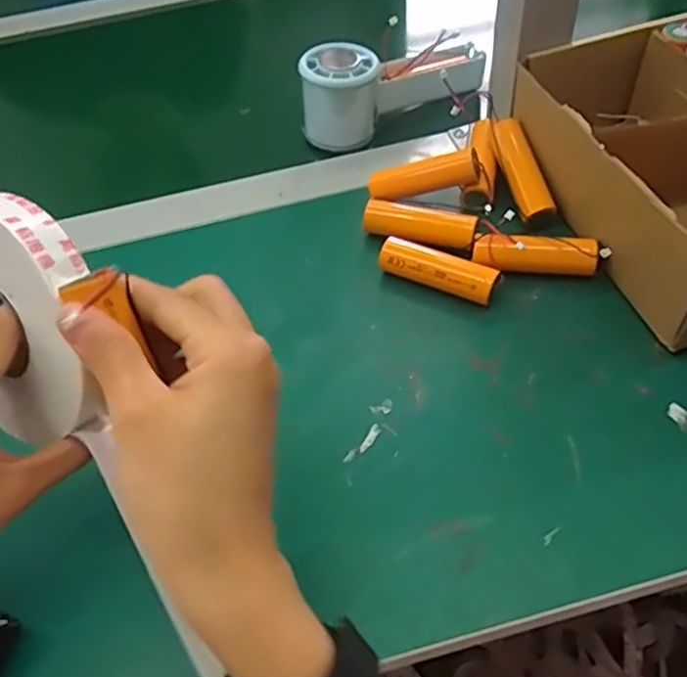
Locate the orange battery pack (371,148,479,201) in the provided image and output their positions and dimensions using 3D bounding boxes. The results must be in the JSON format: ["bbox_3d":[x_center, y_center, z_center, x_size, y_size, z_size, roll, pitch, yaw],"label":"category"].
[{"bbox_3d":[0.053,-0.107,0.426,0.071,0.019,0.014,-10,51,14],"label":"orange battery pack"}]

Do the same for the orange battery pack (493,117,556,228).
[{"bbox_3d":[0.115,-0.109,0.423,0.021,0.014,0.073,-14,75,-6],"label":"orange battery pack"}]

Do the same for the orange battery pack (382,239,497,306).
[{"bbox_3d":[0.057,-0.040,0.392,0.071,0.024,0.019,21,57,19],"label":"orange battery pack"}]

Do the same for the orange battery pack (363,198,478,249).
[{"bbox_3d":[0.049,-0.071,0.419,0.070,0.024,0.022,16,55,16],"label":"orange battery pack"}]

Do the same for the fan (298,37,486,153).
[{"bbox_3d":[0.040,-0.202,0.499,0.159,0.060,0.049,-27,55,-16],"label":"fan"}]

